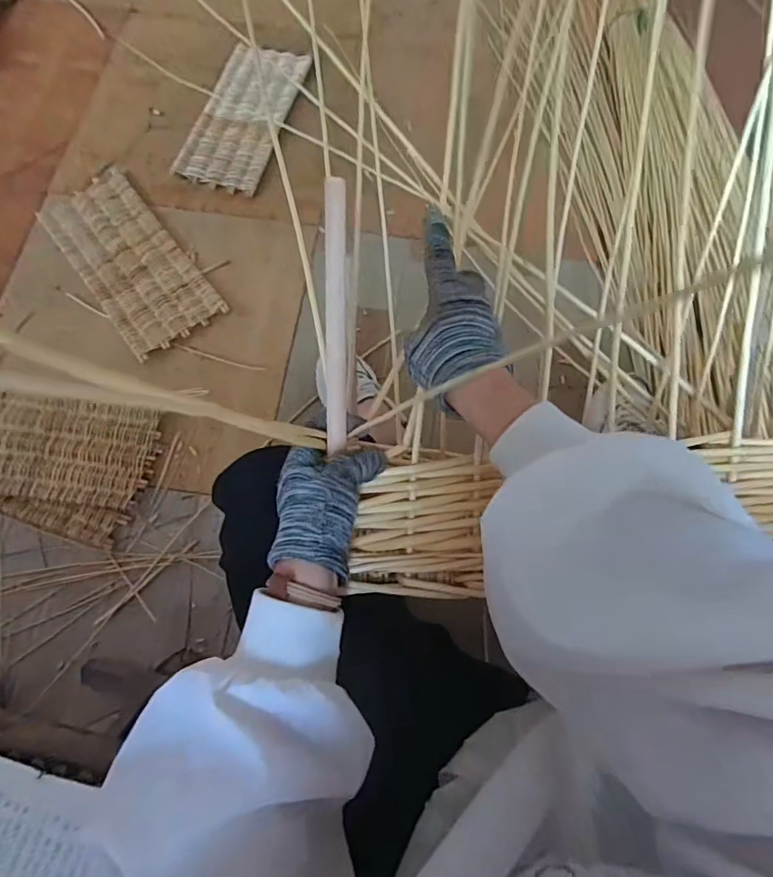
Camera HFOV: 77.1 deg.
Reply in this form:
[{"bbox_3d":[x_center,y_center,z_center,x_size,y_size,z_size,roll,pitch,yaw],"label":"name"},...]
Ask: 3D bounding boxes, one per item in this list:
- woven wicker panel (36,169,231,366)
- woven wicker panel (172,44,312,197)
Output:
[{"bbox_3d":[-0.532,-0.376,0.997,0.196,0.022,0.459,-37,77,-11],"label":"woven wicker panel"},{"bbox_3d":[-0.332,-0.755,1.134,0.201,0.021,0.424,16,73,4],"label":"woven wicker panel"}]

